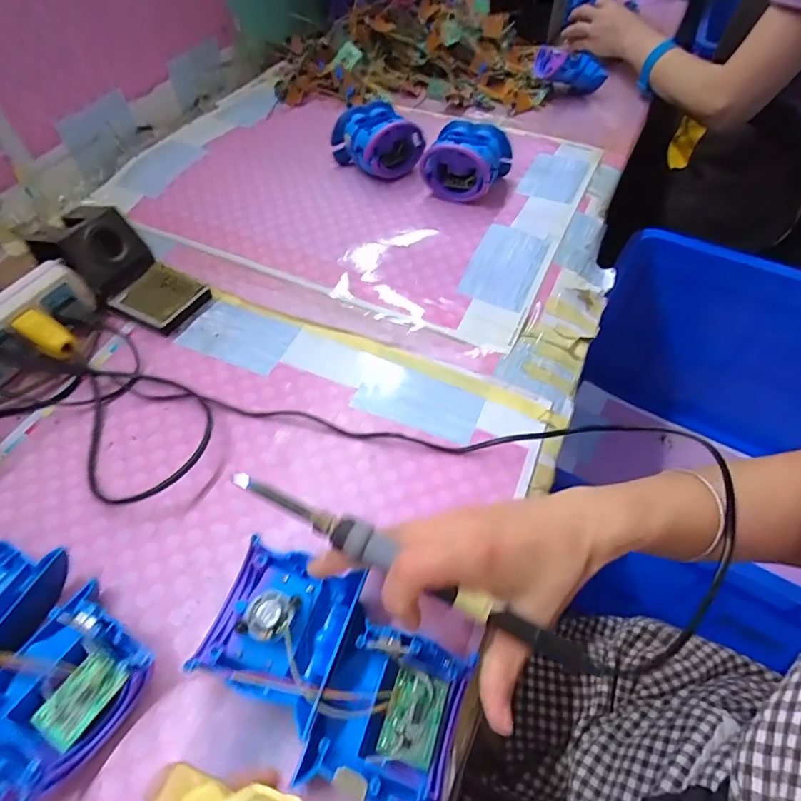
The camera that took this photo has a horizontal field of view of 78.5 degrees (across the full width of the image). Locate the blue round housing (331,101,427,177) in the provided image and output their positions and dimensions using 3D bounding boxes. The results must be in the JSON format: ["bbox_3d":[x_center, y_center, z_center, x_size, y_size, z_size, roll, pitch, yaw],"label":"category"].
[{"bbox_3d":[-0.030,-0.322,0.606,0.081,0.064,0.097,-30,59,-20],"label":"blue round housing"}]

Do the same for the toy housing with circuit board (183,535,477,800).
[{"bbox_3d":[-0.039,0.155,0.288,0.151,0.043,0.100,15,55,11],"label":"toy housing with circuit board"}]

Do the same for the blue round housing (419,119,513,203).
[{"bbox_3d":[0.078,-0.282,0.576,0.083,0.066,0.086,22,57,15],"label":"blue round housing"}]

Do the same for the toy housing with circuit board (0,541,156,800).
[{"bbox_3d":[-0.234,0.147,0.297,0.168,0.041,0.095,29,59,20],"label":"toy housing with circuit board"}]

